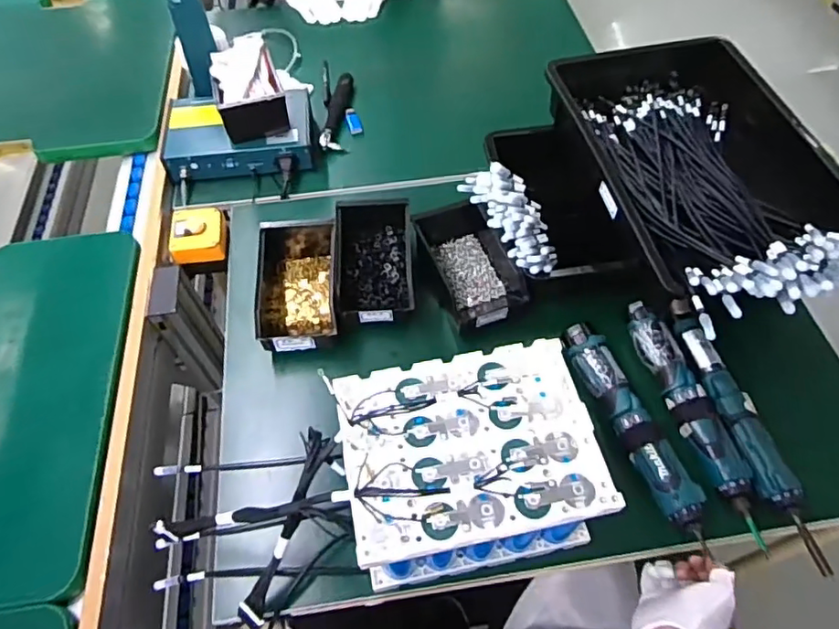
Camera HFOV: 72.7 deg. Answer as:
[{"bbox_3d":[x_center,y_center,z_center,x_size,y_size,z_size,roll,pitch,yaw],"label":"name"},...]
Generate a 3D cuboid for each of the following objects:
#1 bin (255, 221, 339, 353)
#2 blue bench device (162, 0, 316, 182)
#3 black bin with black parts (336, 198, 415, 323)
[{"bbox_3d":[-0.165,-0.049,0.778,0.109,0.066,0.201,-5,57,-1],"label":"bin"},{"bbox_3d":[-0.303,-0.379,0.917,0.230,0.219,0.286,-5,57,-2],"label":"blue bench device"},{"bbox_3d":[-0.060,-0.076,0.794,0.102,0.067,0.184,-3,57,0],"label":"black bin with black parts"}]

